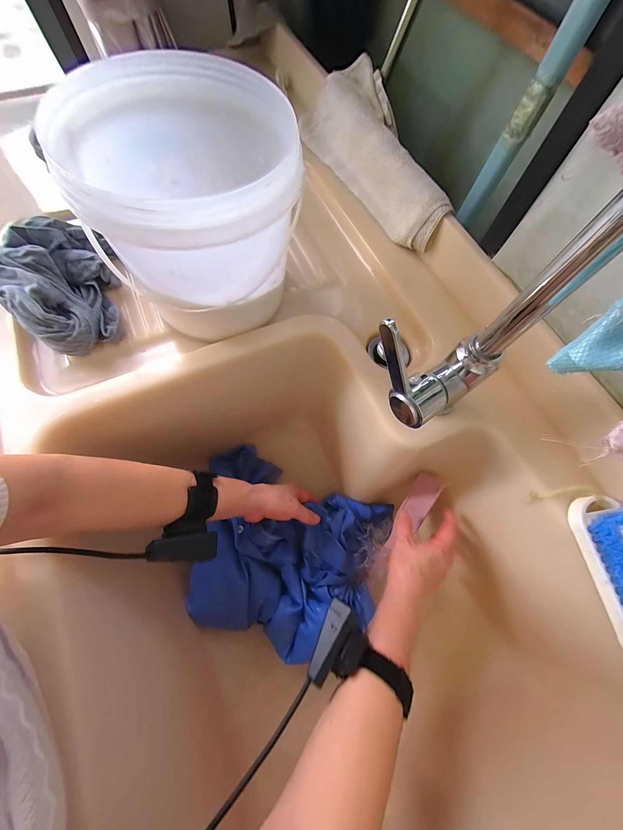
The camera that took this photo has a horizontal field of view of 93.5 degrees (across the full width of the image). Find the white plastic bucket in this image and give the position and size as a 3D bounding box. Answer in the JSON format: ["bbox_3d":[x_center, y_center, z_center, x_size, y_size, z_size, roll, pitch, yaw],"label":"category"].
[{"bbox_3d":[-0.118,-0.218,0.324,0.194,0.174,0.227,-7,69,-3],"label":"white plastic bucket"}]

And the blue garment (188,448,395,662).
[{"bbox_3d":[-0.044,0.213,0.454,0.307,0.082,0.251,19,70,7],"label":"blue garment"}]

